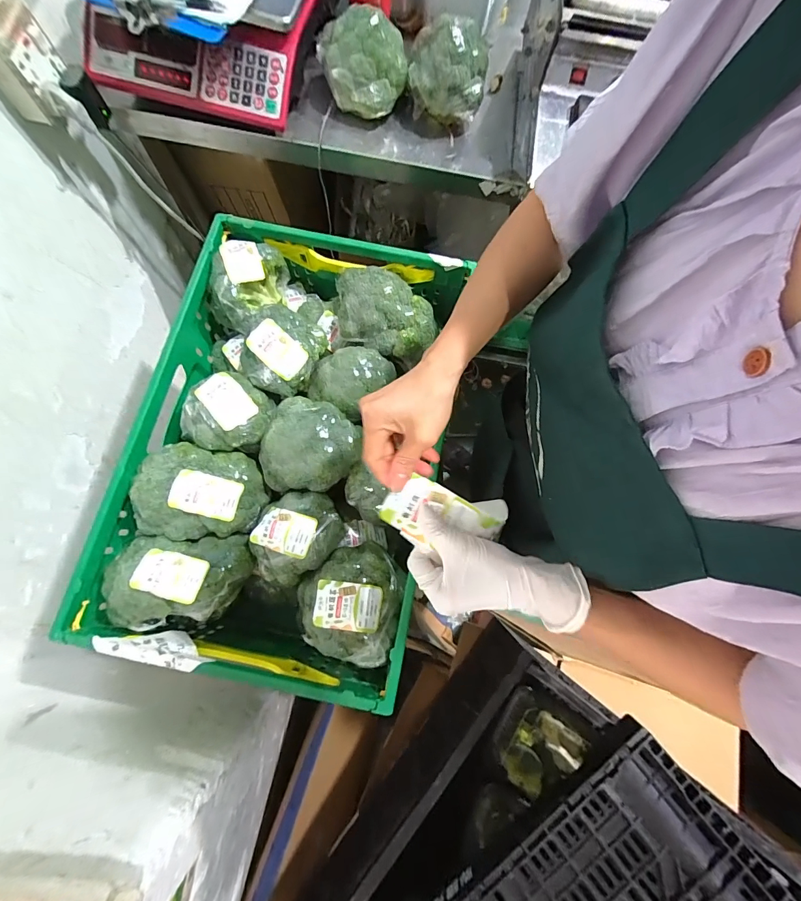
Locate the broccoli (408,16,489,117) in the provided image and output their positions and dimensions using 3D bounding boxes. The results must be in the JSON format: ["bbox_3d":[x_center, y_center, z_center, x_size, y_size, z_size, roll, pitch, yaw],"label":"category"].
[{"bbox_3d":[0.068,-0.559,0.562,0.113,0.109,0.095,10,75,1],"label":"broccoli"}]

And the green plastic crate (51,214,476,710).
[{"bbox_3d":[-0.146,-0.013,0.546,0.381,0.195,0.581,12,75,2],"label":"green plastic crate"}]

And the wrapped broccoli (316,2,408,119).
[{"bbox_3d":[-0.055,-0.568,0.546,0.126,0.088,0.099,-3,75,-2],"label":"wrapped broccoli"}]

